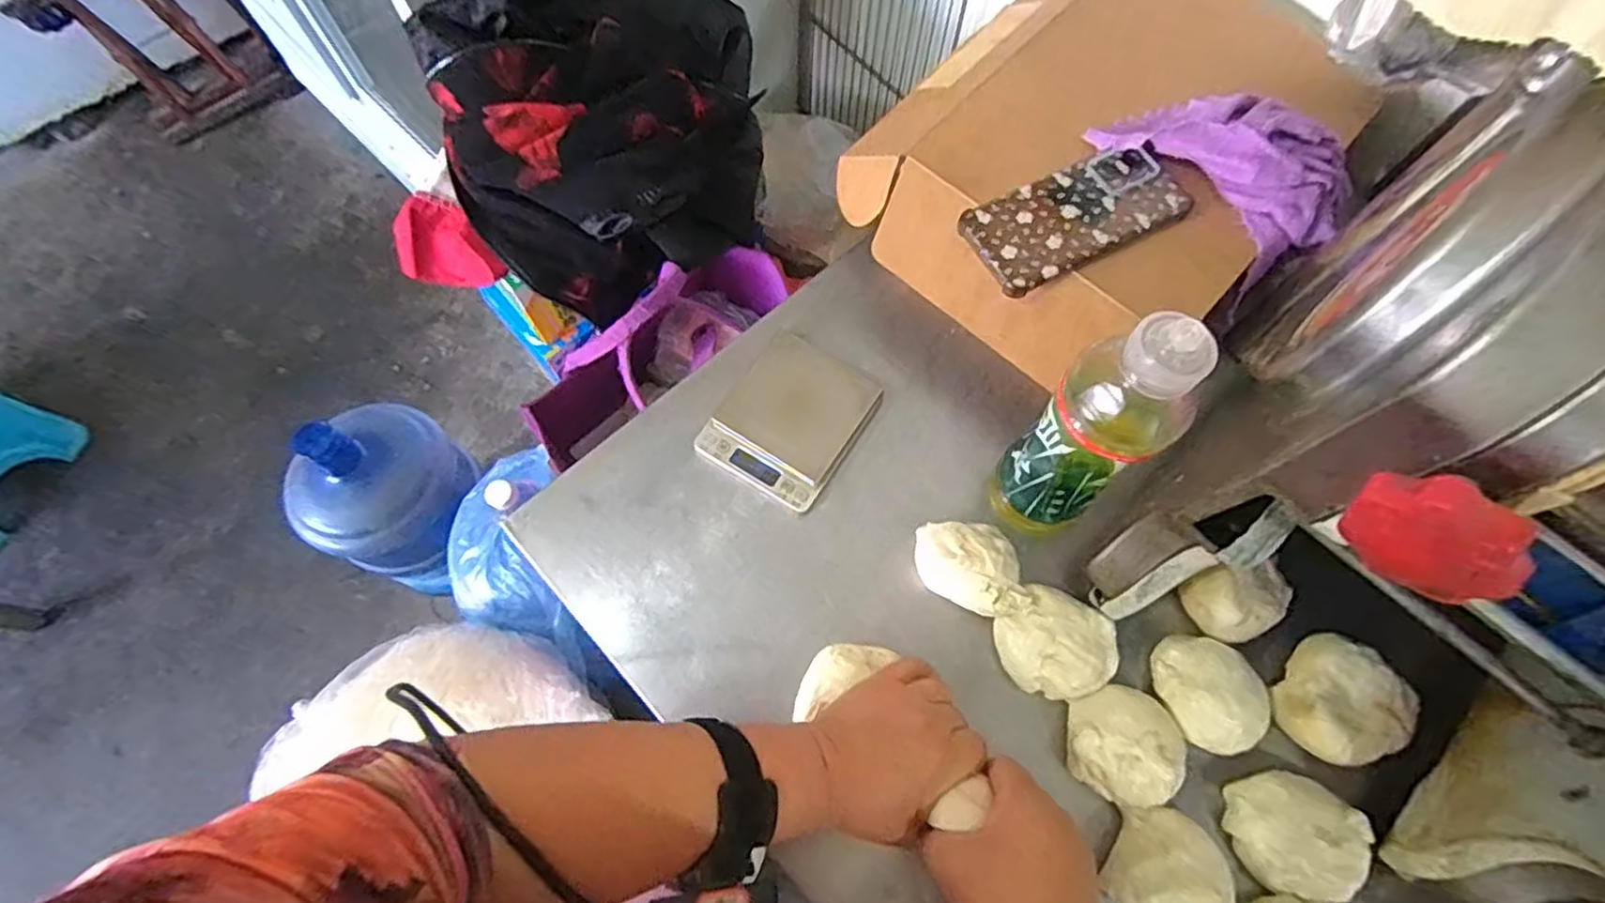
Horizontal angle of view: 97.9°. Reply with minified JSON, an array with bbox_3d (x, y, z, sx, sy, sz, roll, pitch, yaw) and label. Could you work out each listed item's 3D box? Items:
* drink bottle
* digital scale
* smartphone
[{"bbox_3d":[0.180,-0.010,0.435,0.056,0.216,0.068,-38,73,-15],"label":"drink bottle"},{"bbox_3d":[-0.008,-0.027,0.554,0.104,0.024,0.124,33,70,12],"label":"digital scale"},{"bbox_3d":[0.206,-0.176,0.526,0.165,0.015,0.077,-24,70,-11],"label":"smartphone"}]

